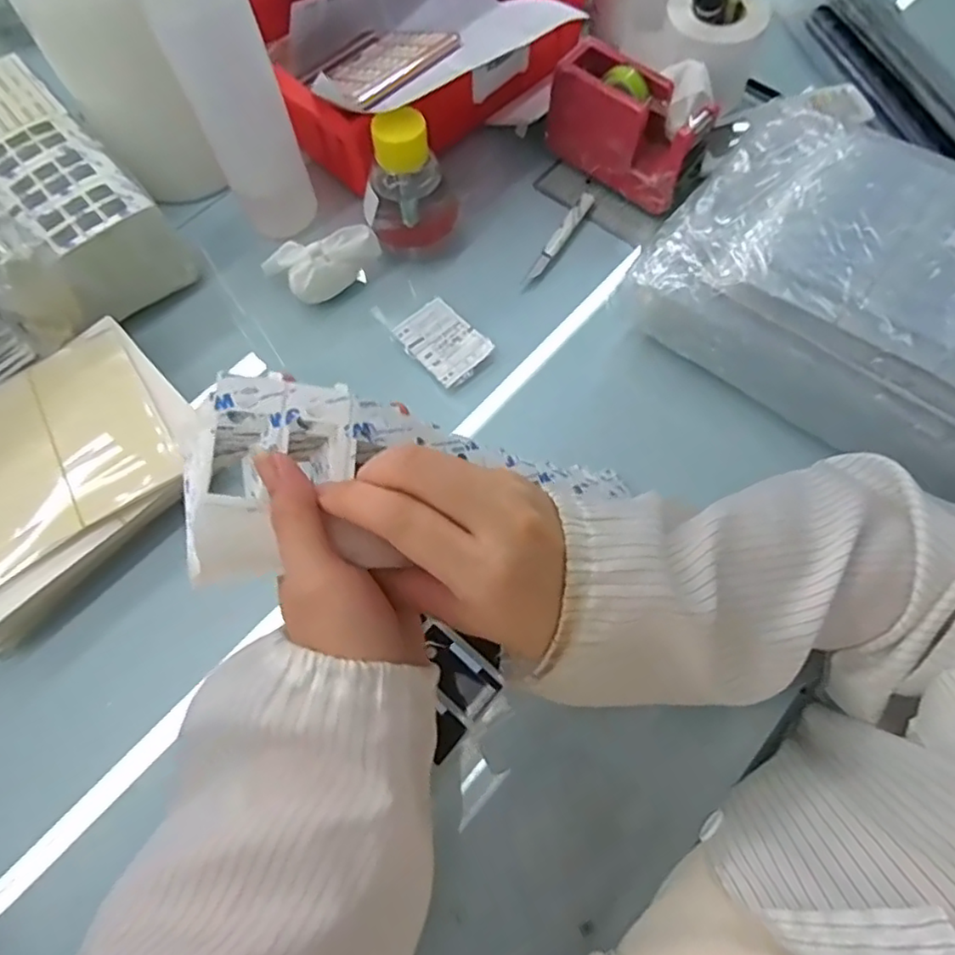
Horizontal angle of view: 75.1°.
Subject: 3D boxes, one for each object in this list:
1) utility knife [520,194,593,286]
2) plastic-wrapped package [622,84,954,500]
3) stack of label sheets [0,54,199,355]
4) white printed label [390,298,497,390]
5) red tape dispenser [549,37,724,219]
[{"bbox_3d":[0.070,-0.204,0.523,0.014,0.011,0.103,30,71,14],"label":"utility knife"},{"bbox_3d":[0.275,-0.127,0.425,0.292,0.091,0.195,35,72,15],"label":"plastic-wrapped package"},{"bbox_3d":[-0.350,-0.224,0.487,0.135,0.085,0.247,-39,71,-14],"label":"stack of label sheets"},{"bbox_3d":[-0.027,-0.107,0.489,0.050,0.005,0.072,-40,71,-14],"label":"white printed label"},{"bbox_3d":[0.122,-0.287,0.510,0.127,0.078,0.043,40,73,17],"label":"red tape dispenser"}]

